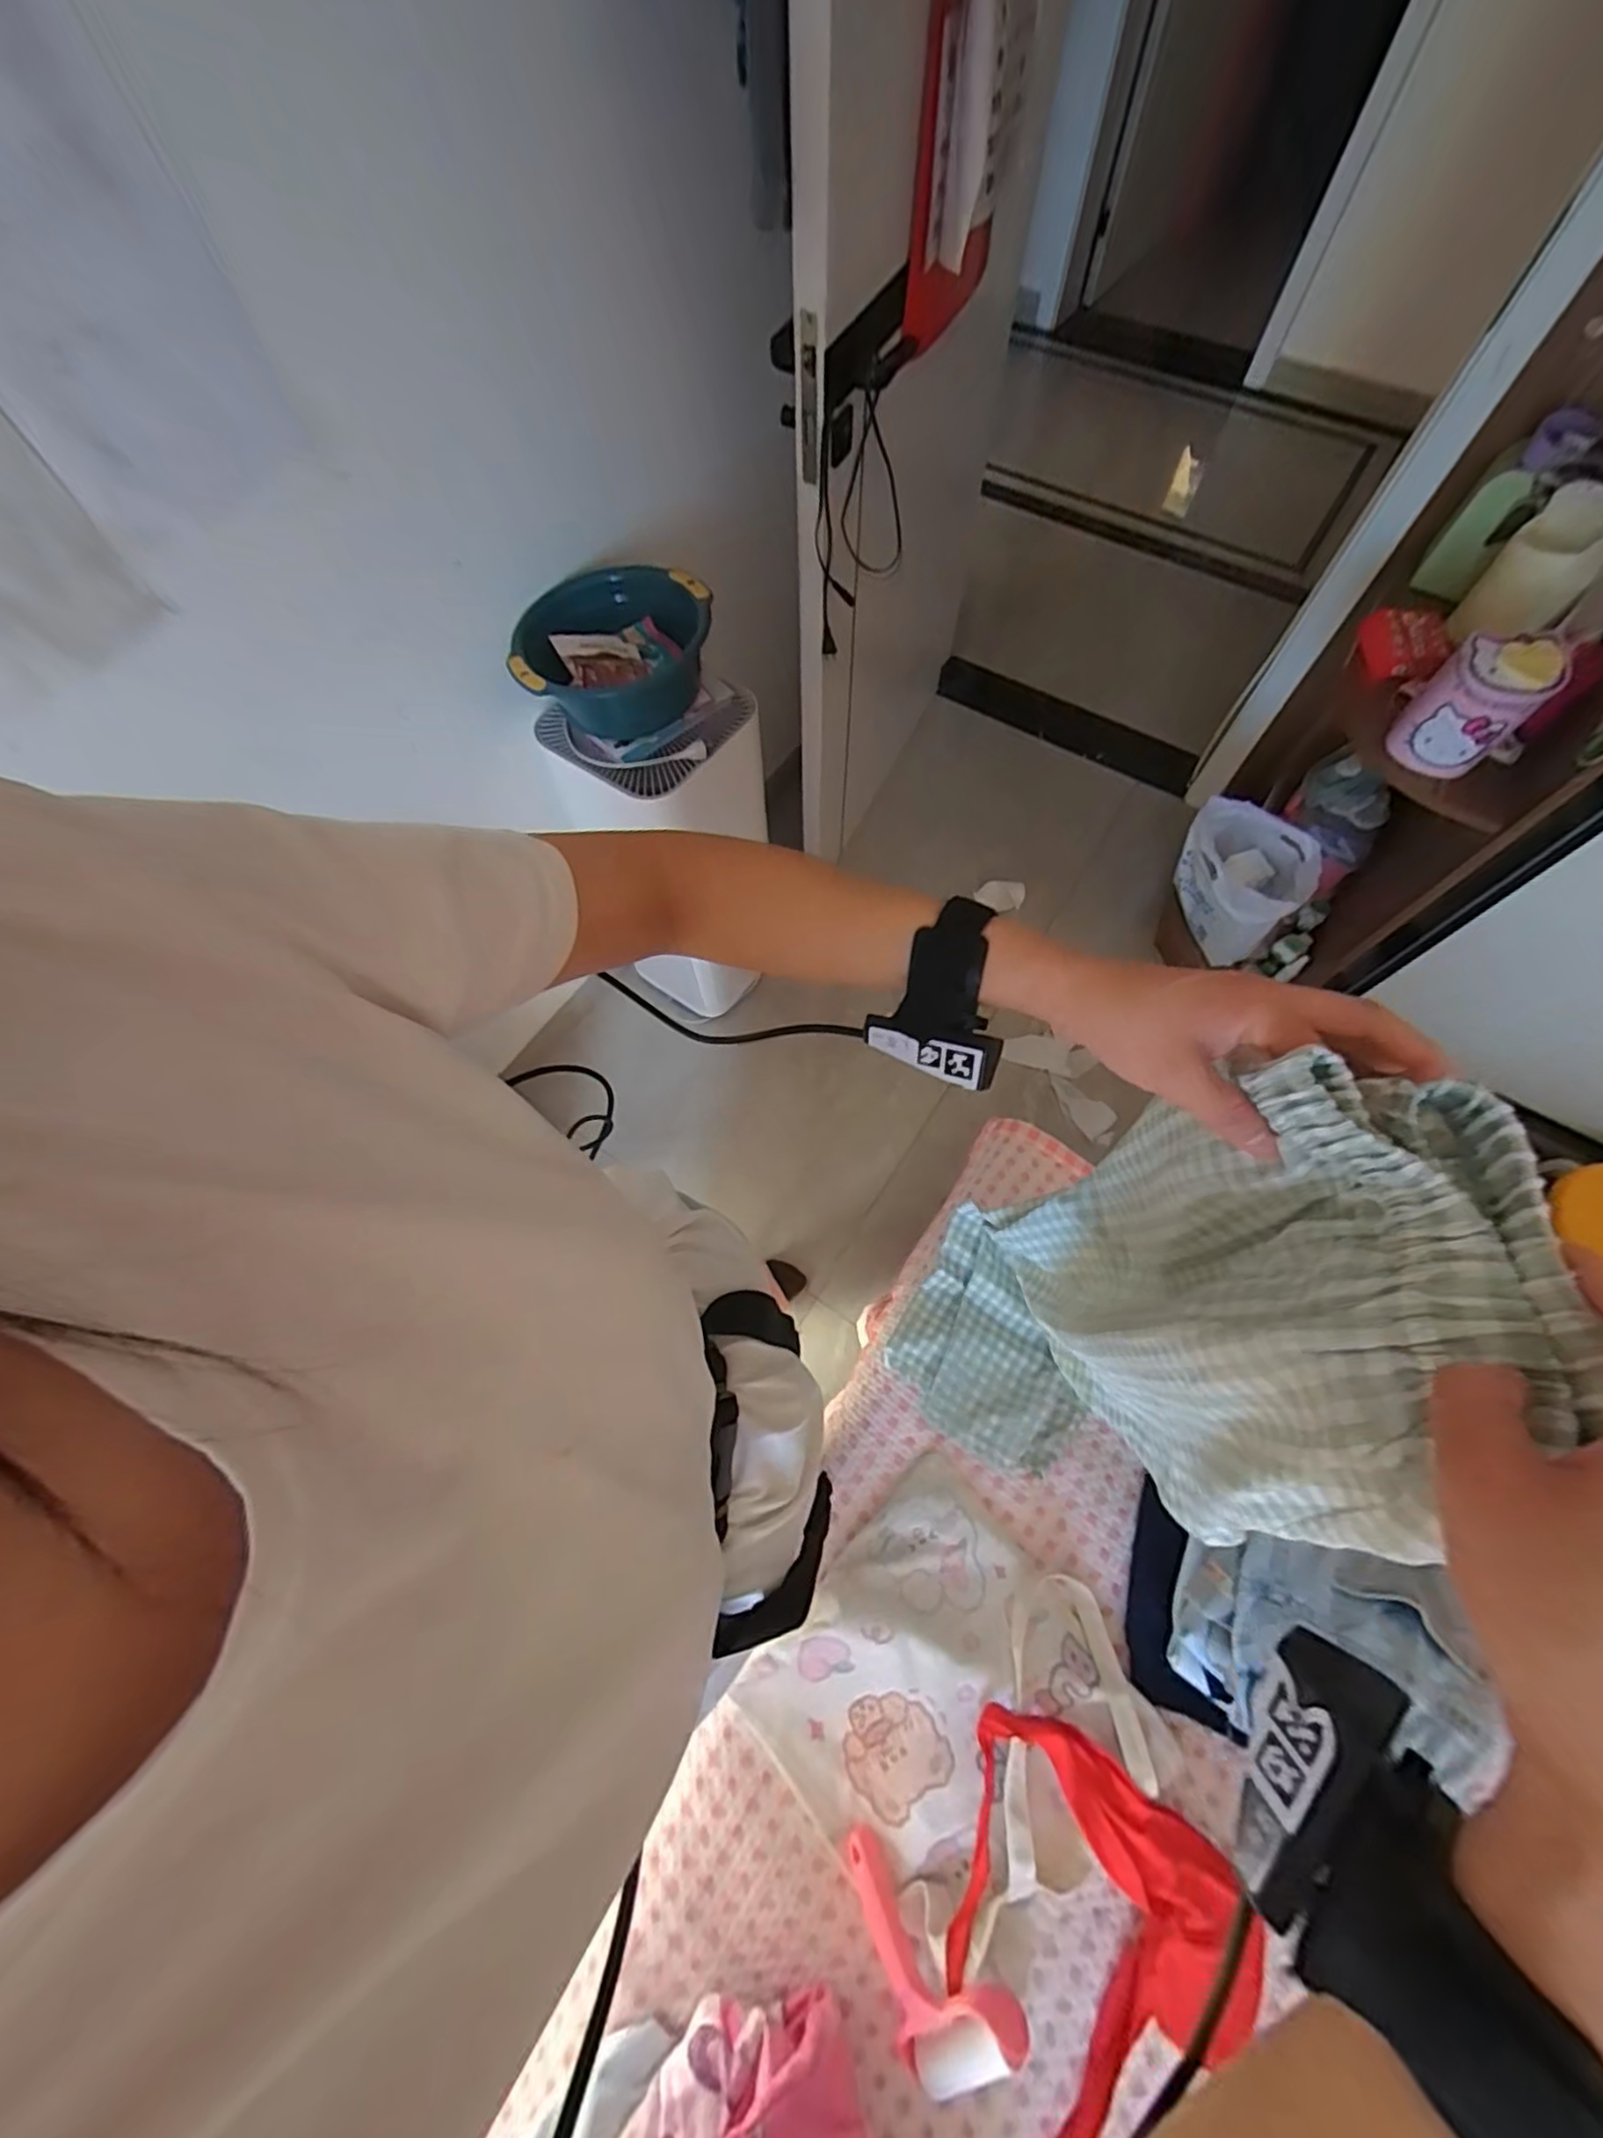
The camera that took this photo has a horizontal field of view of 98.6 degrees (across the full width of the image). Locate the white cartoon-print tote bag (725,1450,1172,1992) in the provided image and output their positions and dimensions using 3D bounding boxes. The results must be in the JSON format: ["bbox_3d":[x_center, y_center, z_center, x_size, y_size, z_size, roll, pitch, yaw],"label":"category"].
[{"bbox_3d":[0.147,0.640,0.696,0.343,0.054,0.320,-38,71,-14],"label":"white cartoon-print tote bag"}]

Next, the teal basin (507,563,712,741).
[{"bbox_3d":[-0.265,-0.596,0.991,0.280,0.106,0.221,-18,68,-7],"label":"teal basin"}]

